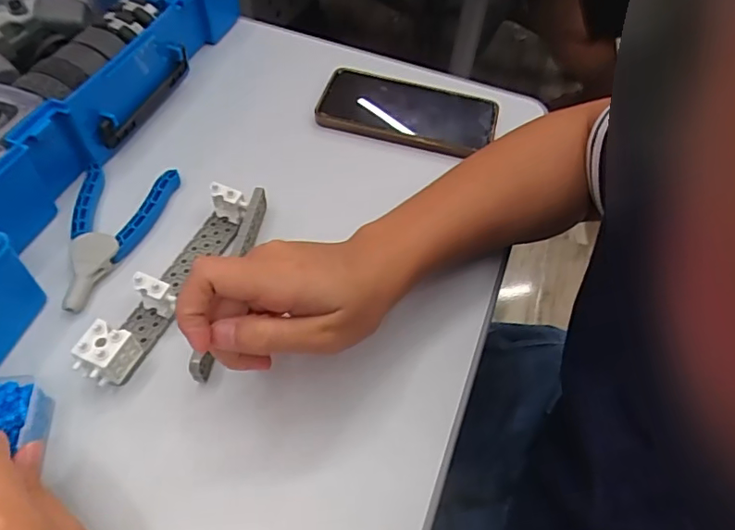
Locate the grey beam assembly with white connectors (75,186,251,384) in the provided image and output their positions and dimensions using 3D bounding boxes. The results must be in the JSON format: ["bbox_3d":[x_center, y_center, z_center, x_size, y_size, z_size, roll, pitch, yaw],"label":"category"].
[{"bbox_3d":[-0.133,0.010,0.353,0.029,0.038,0.152,19,55,12],"label":"grey beam assembly with white connectors"}]

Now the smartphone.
[{"bbox_3d":[0.037,-0.140,0.474,0.151,0.012,0.074,16,65,2],"label":"smartphone"}]

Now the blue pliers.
[{"bbox_3d":[-0.189,-0.023,0.382,0.065,0.013,0.122,6,53,3],"label":"blue pliers"}]

